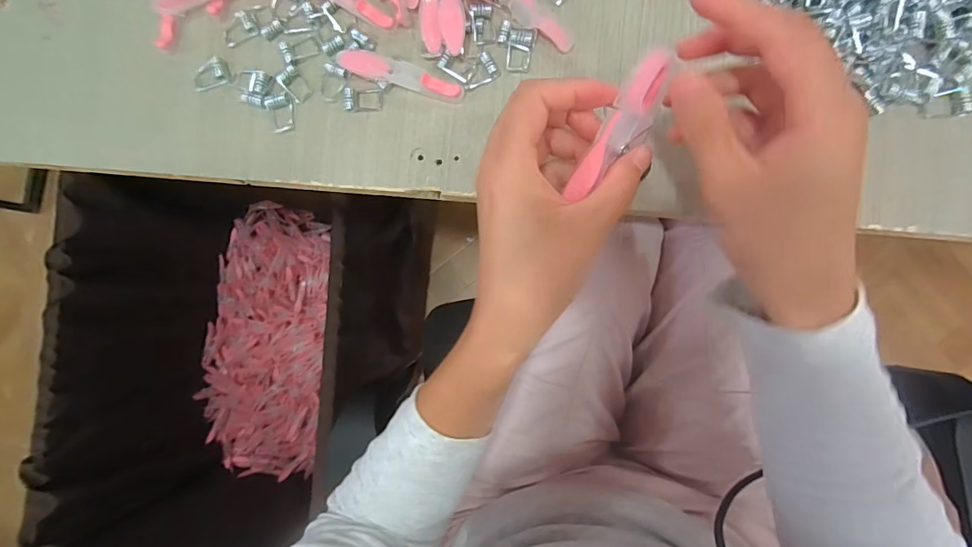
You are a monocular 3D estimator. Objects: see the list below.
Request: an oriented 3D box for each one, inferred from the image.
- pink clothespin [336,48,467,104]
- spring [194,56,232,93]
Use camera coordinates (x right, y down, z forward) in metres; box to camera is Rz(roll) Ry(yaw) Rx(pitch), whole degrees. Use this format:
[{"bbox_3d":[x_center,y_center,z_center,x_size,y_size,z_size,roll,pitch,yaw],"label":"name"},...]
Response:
[{"bbox_3d":[-0.051,-0.119,0.264,0.079,0.005,0.013,17,90,6],"label":"pink clothespin"},{"bbox_3d":[-0.176,-0.127,0.281,0.025,0.005,0.017,-17,86,5],"label":"spring"}]

